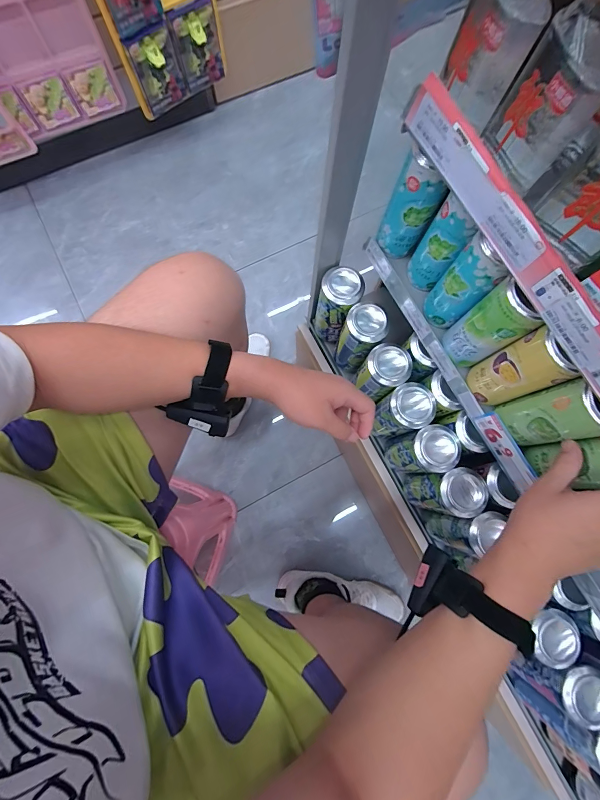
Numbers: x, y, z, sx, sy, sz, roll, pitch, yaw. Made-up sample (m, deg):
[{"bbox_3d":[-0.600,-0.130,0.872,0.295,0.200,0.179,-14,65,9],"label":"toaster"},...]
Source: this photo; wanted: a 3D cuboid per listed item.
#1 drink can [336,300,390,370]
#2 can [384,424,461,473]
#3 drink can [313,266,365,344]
[{"bbox_3d":[0.095,-0.097,0.545,0.057,0.143,0.058,0,77,-2],"label":"drink can"},{"bbox_3d":[0.185,0.079,0.524,0.067,0.165,0.060,-21,79,-6],"label":"can"},{"bbox_3d":[0.059,-0.152,0.571,0.067,0.161,0.061,0,77,-2],"label":"drink can"}]

